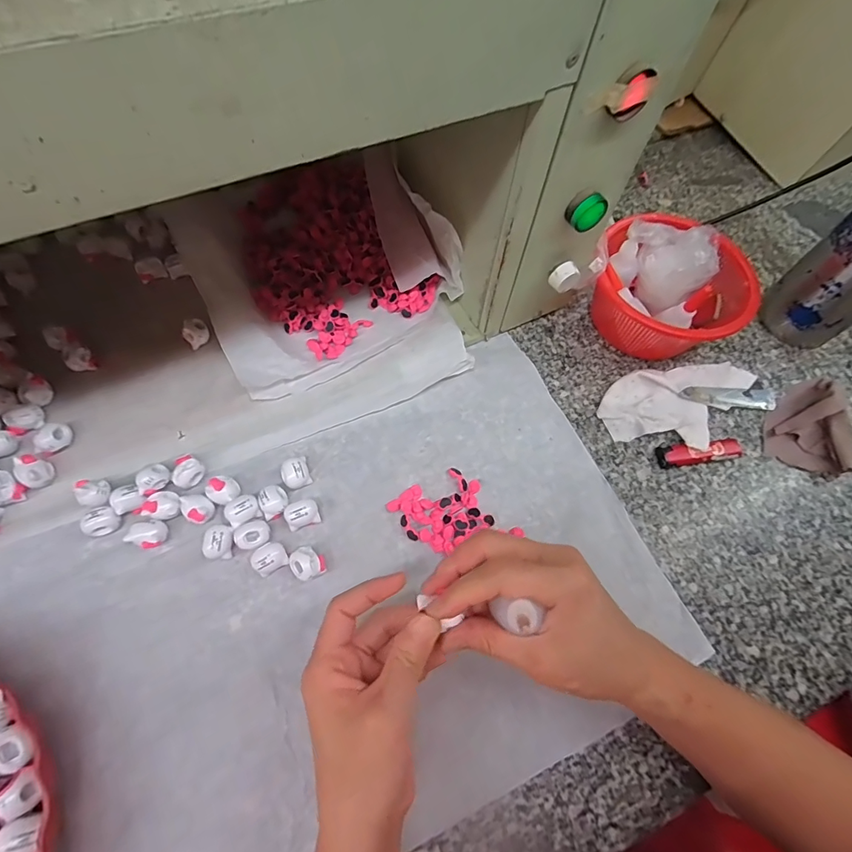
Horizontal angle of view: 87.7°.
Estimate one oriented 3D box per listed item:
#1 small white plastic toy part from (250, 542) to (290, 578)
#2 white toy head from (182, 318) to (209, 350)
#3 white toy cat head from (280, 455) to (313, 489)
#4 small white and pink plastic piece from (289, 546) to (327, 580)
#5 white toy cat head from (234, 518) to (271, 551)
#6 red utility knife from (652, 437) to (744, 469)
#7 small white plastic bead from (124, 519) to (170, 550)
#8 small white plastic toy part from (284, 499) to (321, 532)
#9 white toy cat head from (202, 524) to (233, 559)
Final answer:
[{"bbox_3d":[-0.120,0.102,0.341,0.025,0.021,0.020,-24,67,-14],"label":"small white plastic toy part"},{"bbox_3d":[-0.210,-0.085,0.405,0.021,0.017,0.019,-33,69,-17],"label":"white toy head"},{"bbox_3d":[-0.109,0.040,0.371,0.021,0.021,0.024,-19,66,-12],"label":"white toy cat head"},{"bbox_3d":[-0.091,0.106,0.341,0.026,0.019,0.021,31,66,12],"label":"small white and pink plastic piece"},{"bbox_3d":[-0.135,0.086,0.346,0.025,0.020,0.022,-27,68,-15],"label":"white toy cat head"},{"bbox_3d":[0.251,0.024,0.406,0.077,0.014,0.020,-6,64,-6],"label":"red utility knife"},{"bbox_3d":[-0.213,0.084,0.342,0.024,0.016,0.021,9,63,2],"label":"small white plastic bead"},{"bbox_3d":[-0.100,0.071,0.358,0.025,0.017,0.022,-19,66,-12],"label":"small white plastic toy part"},{"bbox_3d":[-0.159,0.089,0.343,0.019,0.019,0.024,4,63,-1],"label":"white toy cat head"}]

